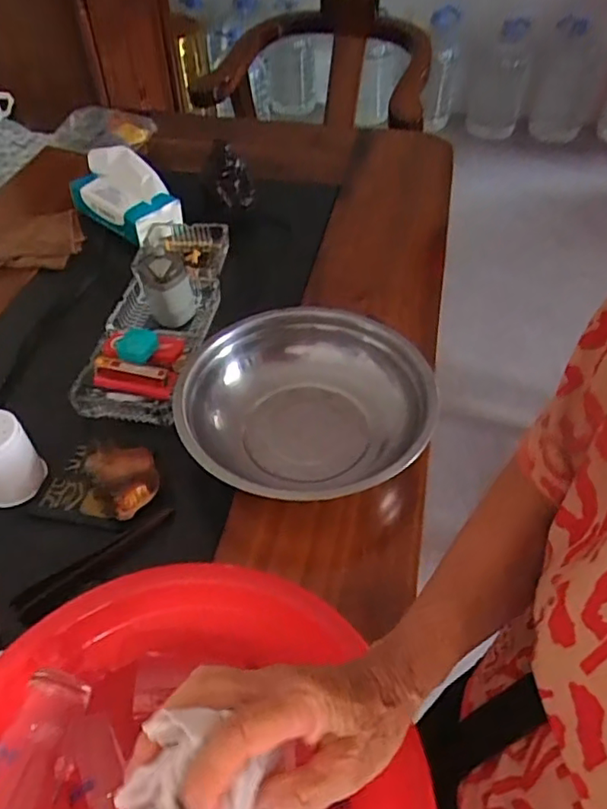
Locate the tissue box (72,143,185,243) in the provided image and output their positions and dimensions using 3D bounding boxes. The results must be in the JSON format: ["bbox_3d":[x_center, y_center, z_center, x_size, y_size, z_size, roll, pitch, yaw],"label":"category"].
[{"bbox_3d":[-0.280,-0.333,0.934,0.174,0.082,0.099,24,52,21],"label":"tissue box"}]

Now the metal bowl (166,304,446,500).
[{"bbox_3d":[0.003,0.004,0.626,0.255,0.067,0.244,0,48,0],"label":"metal bowl"}]

